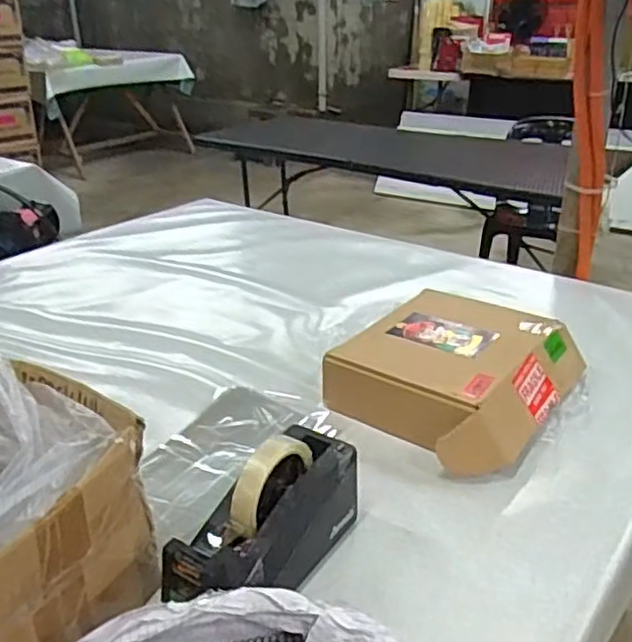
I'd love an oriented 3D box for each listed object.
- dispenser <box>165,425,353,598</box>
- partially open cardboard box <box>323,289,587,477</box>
[{"bbox_3d":[-0.042,0.166,0.587,0.070,0.100,0.204,15,30,30],"label":"dispenser"},{"bbox_3d":[0.175,0.064,0.862,0.245,0.075,0.314,17,32,33],"label":"partially open cardboard box"}]

